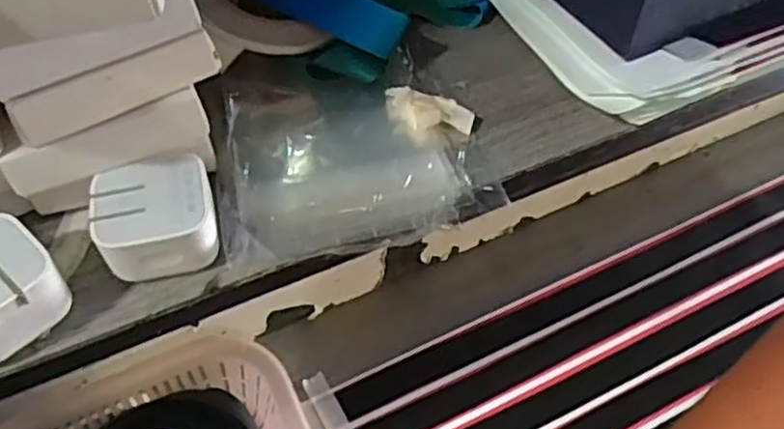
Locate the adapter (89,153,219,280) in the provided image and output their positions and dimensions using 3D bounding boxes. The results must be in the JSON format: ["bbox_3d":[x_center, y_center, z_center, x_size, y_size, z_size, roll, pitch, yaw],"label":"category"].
[{"bbox_3d":[-0.096,0.001,0.286,0.046,0.024,0.046,-13,53,-11],"label":"adapter"}]

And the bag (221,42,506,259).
[{"bbox_3d":[-0.019,-0.030,0.328,0.118,0.016,0.117,-6,52,-6],"label":"bag"}]

